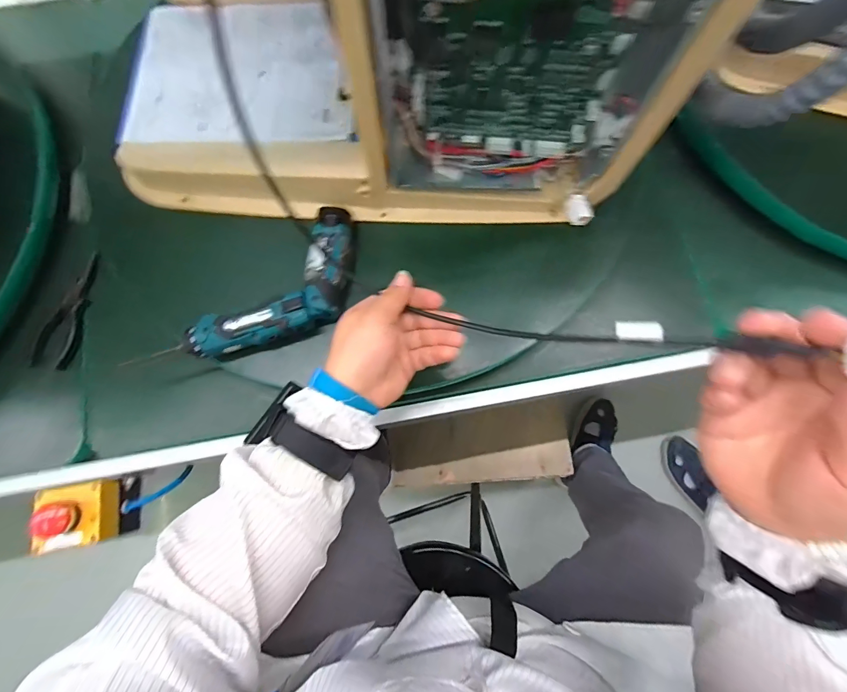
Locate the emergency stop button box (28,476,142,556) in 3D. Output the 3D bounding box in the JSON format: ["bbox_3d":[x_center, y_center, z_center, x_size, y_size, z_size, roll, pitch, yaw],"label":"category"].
[{"bbox_3d":[-0.419,0.208,0.487,0.086,0.080,0.072,-9,77,-2],"label":"emergency stop button box"}]

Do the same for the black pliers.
[{"bbox_3d":[-0.445,-0.045,0.498,0.044,0.012,0.152,17,77,4],"label":"black pliers"}]

